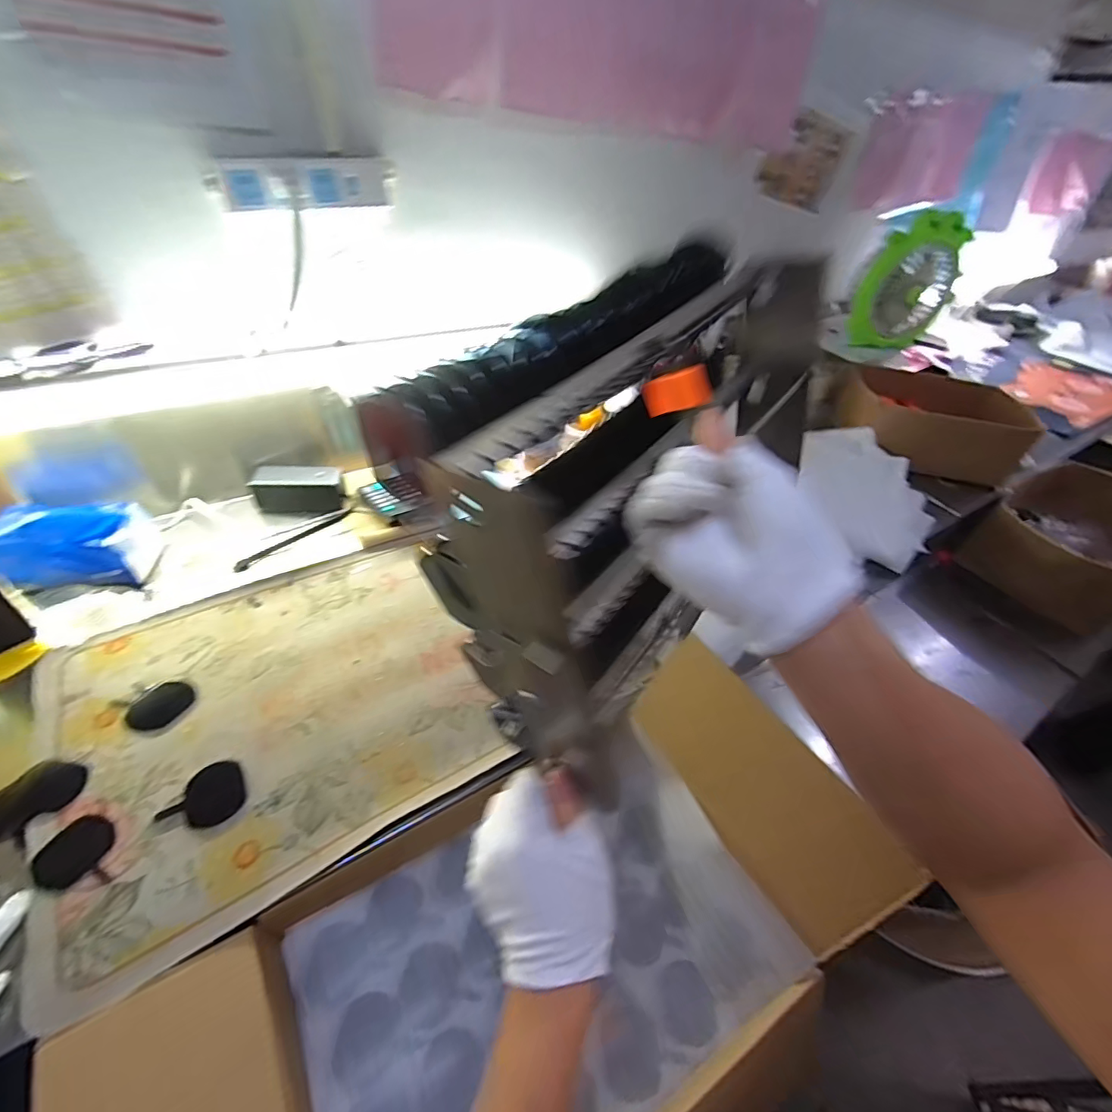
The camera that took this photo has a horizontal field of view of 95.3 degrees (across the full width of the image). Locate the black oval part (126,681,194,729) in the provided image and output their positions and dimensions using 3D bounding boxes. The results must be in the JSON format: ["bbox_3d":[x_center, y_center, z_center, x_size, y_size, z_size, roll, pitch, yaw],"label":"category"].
[{"bbox_3d":[-0.416,0.158,0.534,0.044,0.007,0.057,26,46,18],"label":"black oval part"}]

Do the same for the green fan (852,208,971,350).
[{"bbox_3d":[0.813,-0.631,1.158,0.205,0.259,0.086,-15,47,-22],"label":"green fan"}]

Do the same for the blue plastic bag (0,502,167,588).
[{"bbox_3d":[-0.605,-0.010,0.637,0.144,0.090,0.081,-3,44,-11],"label":"blue plastic bag"}]

